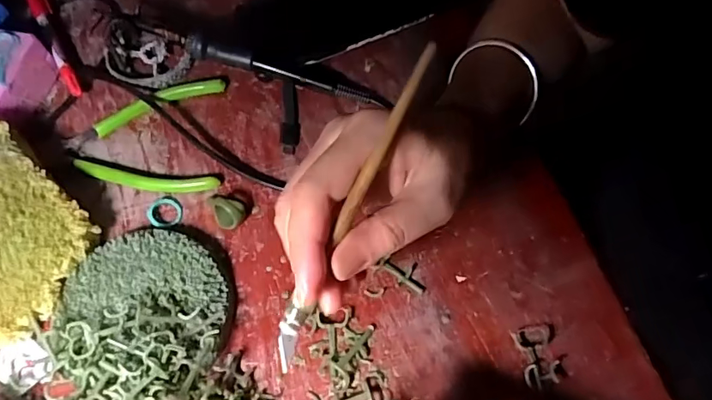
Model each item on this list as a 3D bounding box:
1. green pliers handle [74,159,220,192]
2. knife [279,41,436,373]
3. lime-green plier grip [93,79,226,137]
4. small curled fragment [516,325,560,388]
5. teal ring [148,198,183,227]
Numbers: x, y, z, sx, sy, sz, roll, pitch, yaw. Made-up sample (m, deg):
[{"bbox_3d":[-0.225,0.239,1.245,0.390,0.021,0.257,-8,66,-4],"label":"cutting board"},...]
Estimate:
[{"bbox_3d":[-0.151,-0.015,0.352,0.101,0.013,0.016,4,65,1],"label":"green pliers handle"},{"bbox_3d":[-0.001,0.002,0.213,0.010,0.006,0.153,27,92,12],"label":"knife"},{"bbox_3d":[-0.155,-0.077,0.383,0.102,0.011,0.016,-23,67,-11],"label":"lime-green plier grip"},{"bbox_3d":[0.114,0.096,0.301,0.023,0.009,0.036,0,65,-1],"label":"small curled fragment"},{"bbox_3d":[-0.136,0.008,0.343,0.022,0.007,0.022,0,65,-1],"label":"teal ring"}]

